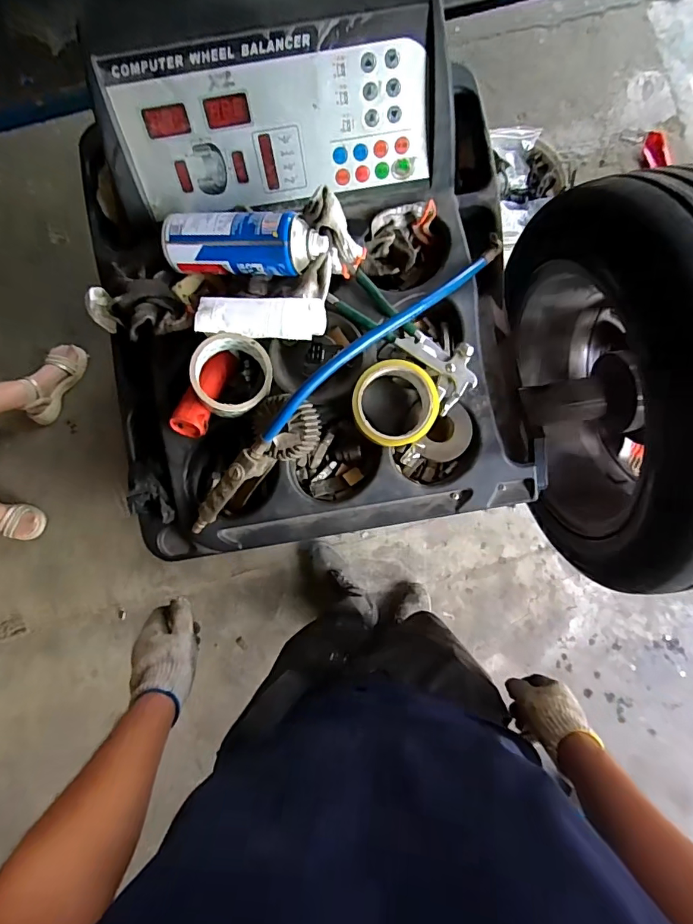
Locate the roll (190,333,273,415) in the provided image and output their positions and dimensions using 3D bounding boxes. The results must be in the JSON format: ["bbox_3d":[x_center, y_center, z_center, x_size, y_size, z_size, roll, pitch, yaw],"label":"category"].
[{"bbox_3d":[-0.125,-0.096,0.518,0.082,0.035,0.089,0,85,2],"label":"roll"}]

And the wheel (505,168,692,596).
[{"bbox_3d":[0.431,-0.087,0.681,0.179,0.447,0.492,-8,85,1],"label":"wheel"}]

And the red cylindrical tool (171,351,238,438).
[{"bbox_3d":[-0.168,-0.085,0.556,0.044,0.042,0.116,18,62,3],"label":"red cylindrical tool"}]

